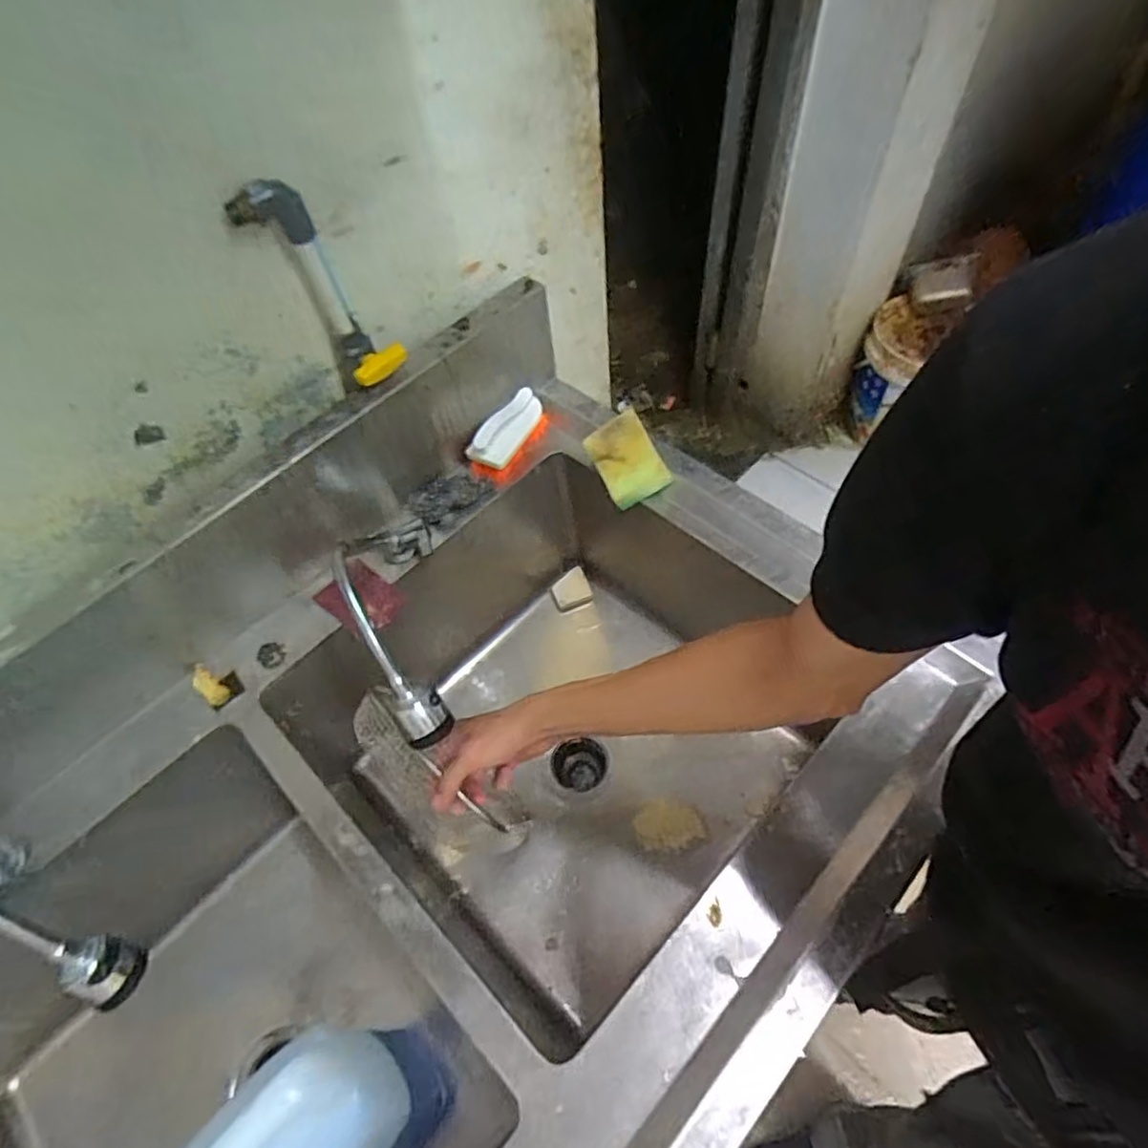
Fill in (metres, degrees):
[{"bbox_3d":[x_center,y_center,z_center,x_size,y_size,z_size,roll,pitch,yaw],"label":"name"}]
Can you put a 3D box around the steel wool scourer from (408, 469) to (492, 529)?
[{"bbox_3d":[-0.169,-0.105,0.875,0.065,0.025,0.099,38,69,25],"label":"steel wool scourer"}]

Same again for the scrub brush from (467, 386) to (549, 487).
[{"bbox_3d":[-0.090,-0.194,0.899,0.062,0.063,0.141,23,63,19],"label":"scrub brush"}]

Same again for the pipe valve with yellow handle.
[{"bbox_3d":[-0.259,-0.297,0.679,0.103,0.207,0.075,-30,60,-13],"label":"pipe valve with yellow handle"}]

